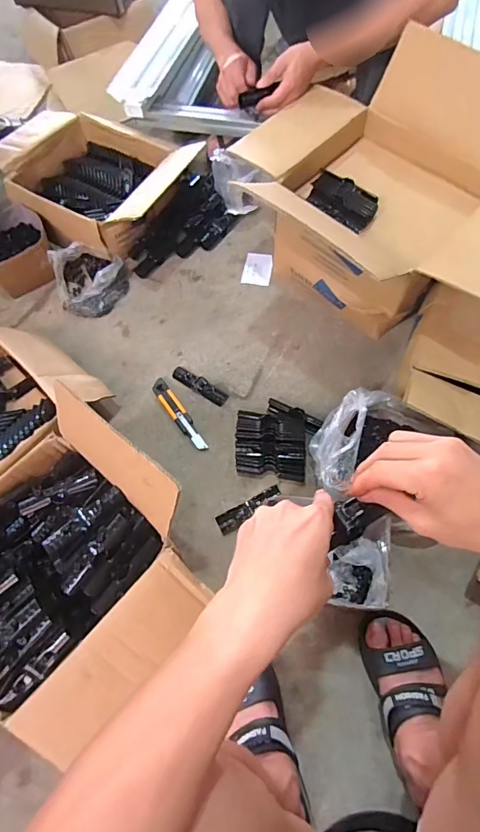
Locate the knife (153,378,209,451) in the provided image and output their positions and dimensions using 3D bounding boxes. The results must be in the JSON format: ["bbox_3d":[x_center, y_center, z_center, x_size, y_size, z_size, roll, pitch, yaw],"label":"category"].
[{"bbox_3d":[-0.124,-0.004,0.897,0.033,0.012,0.185,-34,67,-12],"label":"knife"}]

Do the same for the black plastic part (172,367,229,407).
[{"bbox_3d":[-0.085,-0.066,0.928,0.136,0.015,0.036,30,70,16],"label":"black plastic part"}]

